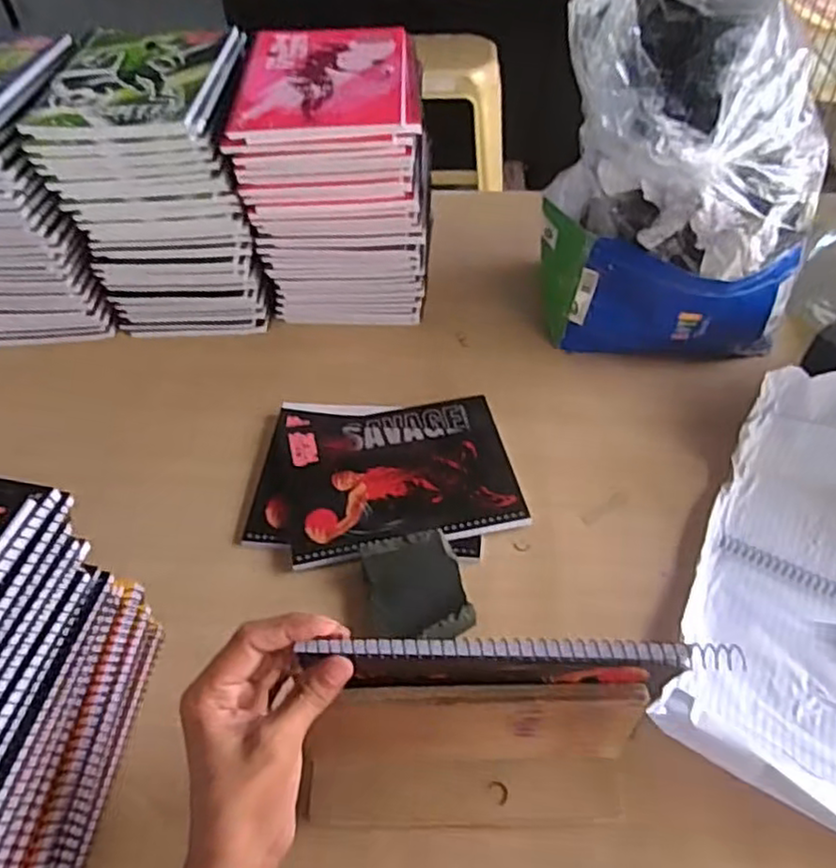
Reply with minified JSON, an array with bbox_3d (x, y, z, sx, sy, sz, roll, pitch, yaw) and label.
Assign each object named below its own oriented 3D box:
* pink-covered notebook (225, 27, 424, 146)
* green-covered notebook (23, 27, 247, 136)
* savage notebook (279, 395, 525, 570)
[{"bbox_3d":[-0.080,-0.326,0.624,0.157,0.018,0.200,-4,50,1],"label":"pink-covered notebook"},{"bbox_3d":[-0.252,-0.331,0.630,0.161,0.014,0.192,-1,50,3],"label":"green-covered notebook"},{"bbox_3d":[-0.016,0.034,0.585,0.189,0.007,0.144,-10,49,-6],"label":"savage notebook"}]

